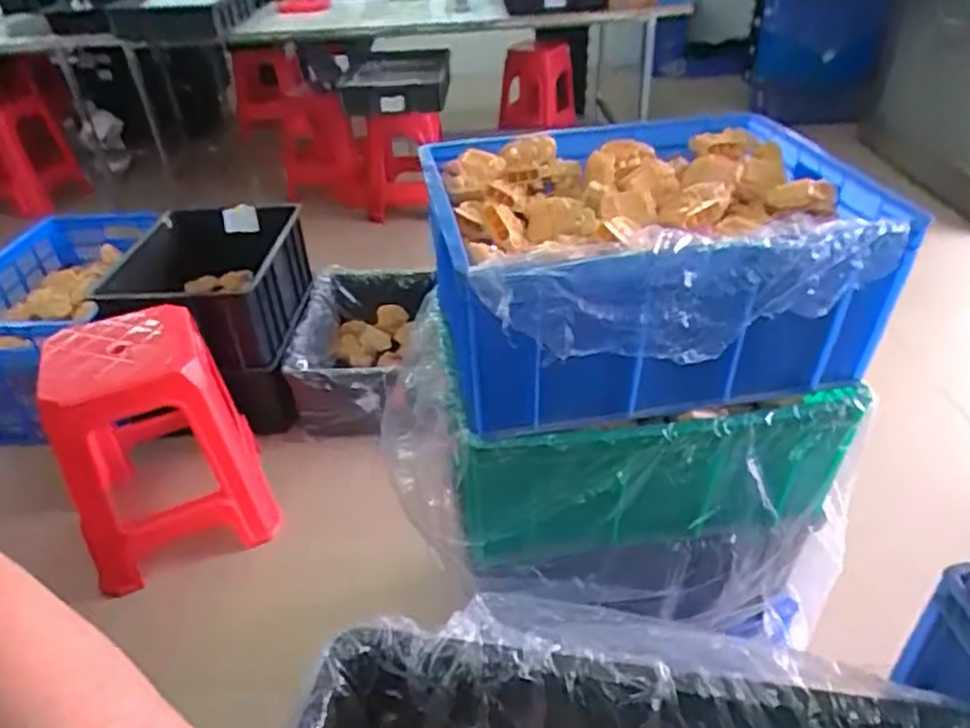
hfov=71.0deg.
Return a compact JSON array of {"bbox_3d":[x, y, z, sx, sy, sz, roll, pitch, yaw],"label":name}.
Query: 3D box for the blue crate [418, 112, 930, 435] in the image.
[{"bbox_3d":[0.201,-0.136,0.878,0.503,0.241,0.440,-7,37,-6],"label":"blue crate"}]

